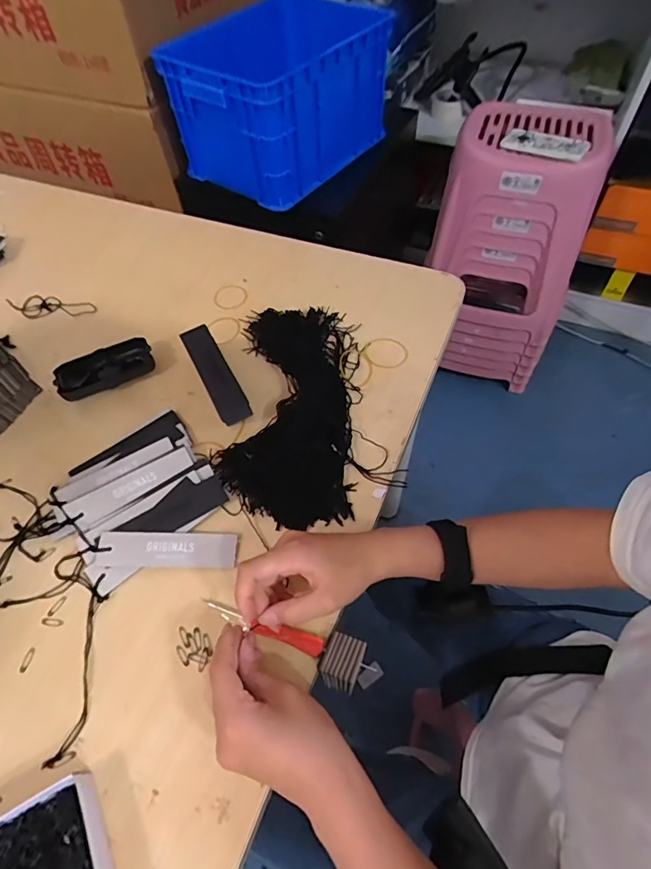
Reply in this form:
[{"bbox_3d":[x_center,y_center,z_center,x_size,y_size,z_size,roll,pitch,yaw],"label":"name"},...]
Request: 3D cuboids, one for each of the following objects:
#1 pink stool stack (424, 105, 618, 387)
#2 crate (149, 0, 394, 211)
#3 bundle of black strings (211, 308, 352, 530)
[{"bbox_3d":[0.453,-0.470,1.187,0.337,0.569,0.337,15,58,13],"label":"pink stool stack"},{"bbox_3d":[-0.100,-0.709,0.973,0.333,0.206,0.406,26,61,19],"label":"crate"},{"bbox_3d":[-0.041,-0.044,0.515,0.129,0.031,0.287,-1,57,2],"label":"bundle of black strings"}]

